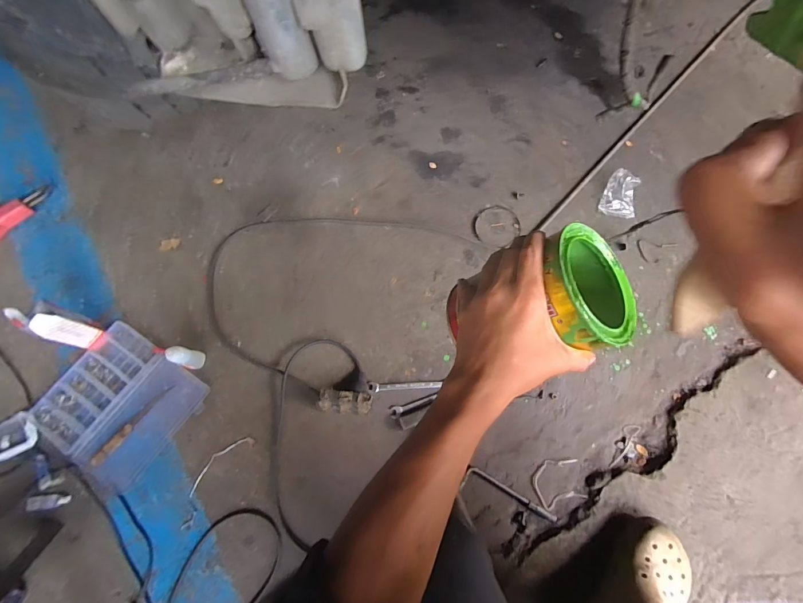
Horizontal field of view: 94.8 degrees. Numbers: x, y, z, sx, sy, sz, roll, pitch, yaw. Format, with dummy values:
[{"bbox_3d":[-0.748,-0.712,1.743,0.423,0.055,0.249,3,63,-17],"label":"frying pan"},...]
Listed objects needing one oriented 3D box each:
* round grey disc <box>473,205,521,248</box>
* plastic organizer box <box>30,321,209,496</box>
[{"bbox_3d":[0.198,-0.161,0.776,0.102,0.004,0.089,-33,75,-11],"label":"round grey disc"},{"bbox_3d":[-0.492,0.181,0.643,0.218,0.026,0.219,32,74,9],"label":"plastic organizer box"}]

